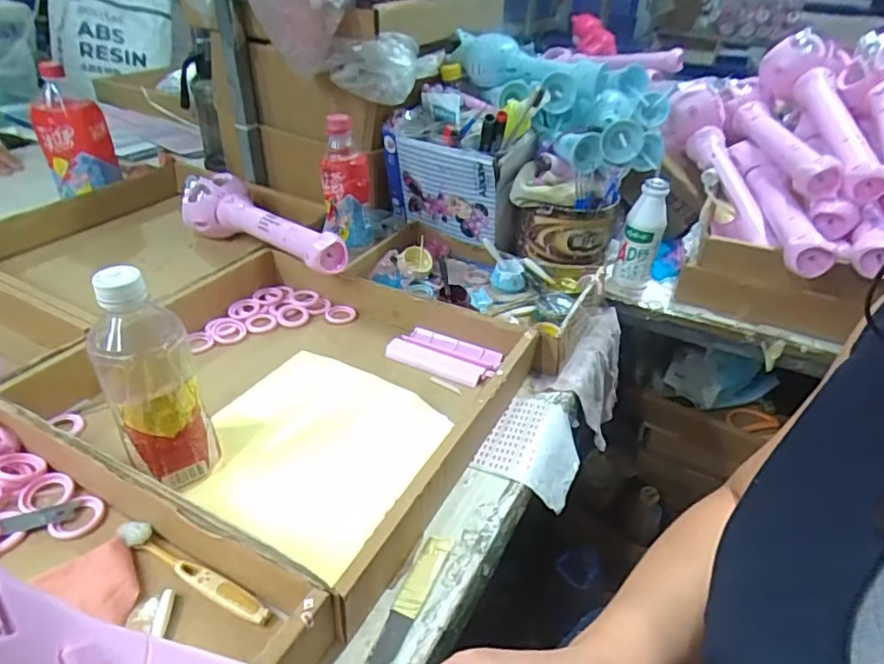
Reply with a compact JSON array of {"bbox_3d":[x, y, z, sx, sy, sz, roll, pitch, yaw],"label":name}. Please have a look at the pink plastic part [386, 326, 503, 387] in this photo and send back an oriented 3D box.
[{"bbox_3d":[0.003,0.025,0.623,0.121,0.016,0.060,20,38,21],"label":"pink plastic part"}]

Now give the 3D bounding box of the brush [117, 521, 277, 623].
[{"bbox_3d":[-0.177,0.169,0.393,0.137,0.014,0.017,19,38,20],"label":"brush"}]

